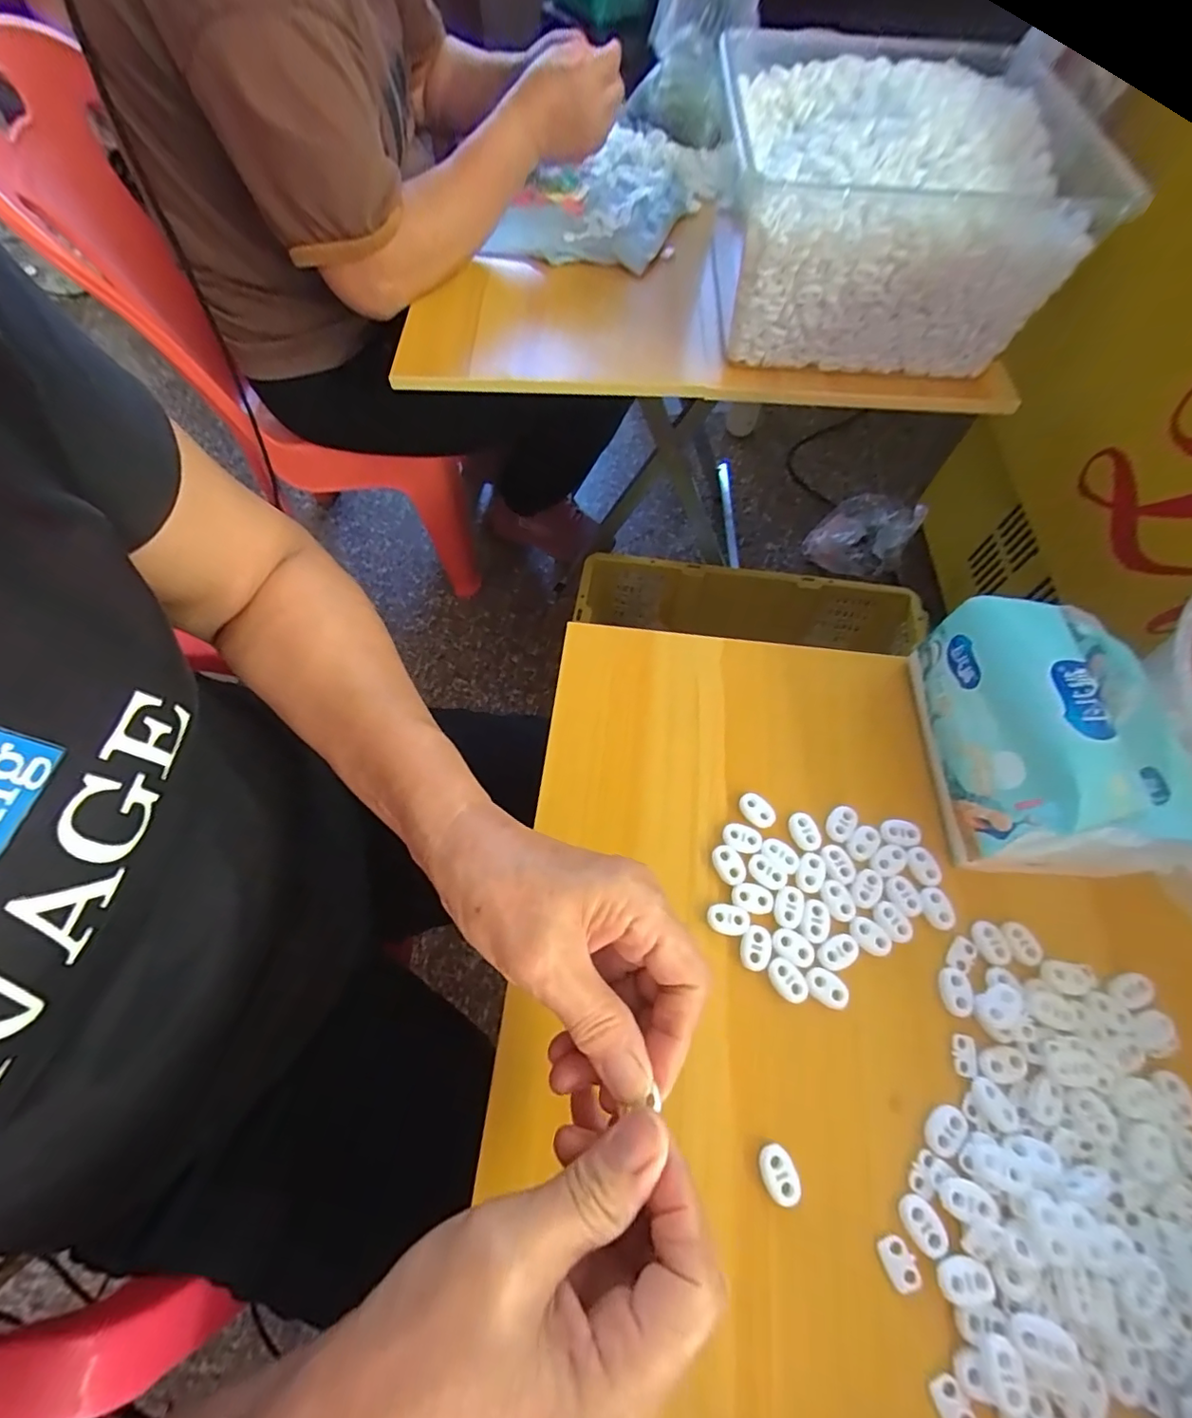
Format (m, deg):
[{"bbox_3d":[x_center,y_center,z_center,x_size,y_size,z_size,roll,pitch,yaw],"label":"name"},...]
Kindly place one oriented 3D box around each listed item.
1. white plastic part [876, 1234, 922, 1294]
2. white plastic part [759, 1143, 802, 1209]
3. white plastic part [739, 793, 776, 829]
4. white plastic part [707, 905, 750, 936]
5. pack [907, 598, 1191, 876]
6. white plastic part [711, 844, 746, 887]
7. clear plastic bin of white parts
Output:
[{"bbox_3d":[0.134,0.244,0.238,0.013,0.004,0.020,-22,66,-11],"label":"white plastic part"},{"bbox_3d":[0.086,0.215,0.250,0.015,0.004,0.024,-22,66,-11],"label":"white plastic part"},{"bbox_3d":[0.097,0.061,0.326,0.015,0.004,0.023,-42,72,-18],"label":"white plastic part"},{"bbox_3d":[0.073,0.115,0.298,0.023,0.004,0.015,6,64,2],"label":"white plastic part"},{"bbox_3d":[0.254,0.014,0.301,0.106,0.074,0.141,7,64,2],"label":"pack"},{"bbox_3d":[0.076,0.089,0.312,0.015,0.004,0.023,-26,67,-13],"label":"white plastic part"},{"bbox_3d":[0.264,-0.469,0.515,0.267,0.143,0.308,2,64,0],"label":"clear plastic bin of white parts"}]

